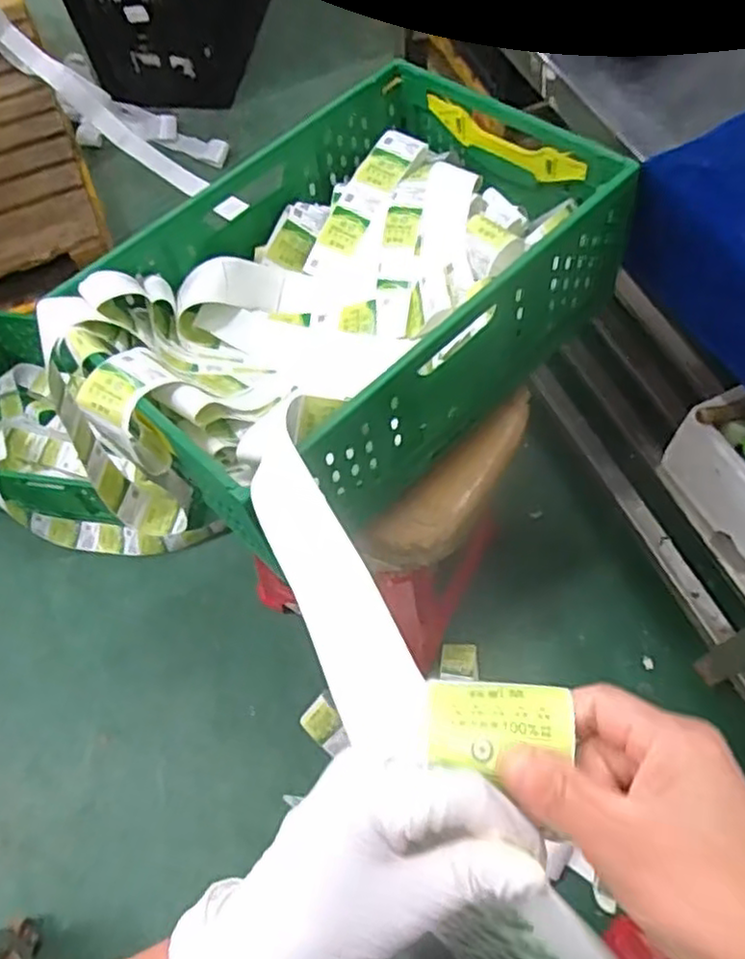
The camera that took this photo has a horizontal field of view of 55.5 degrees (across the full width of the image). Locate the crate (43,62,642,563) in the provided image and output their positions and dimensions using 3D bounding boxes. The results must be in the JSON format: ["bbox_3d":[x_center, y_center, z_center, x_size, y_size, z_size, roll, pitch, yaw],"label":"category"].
[{"bbox_3d":[-0.036,-0.235,0.890,0.627,0.205,0.446,-40,68,-15],"label":"crate"}]

